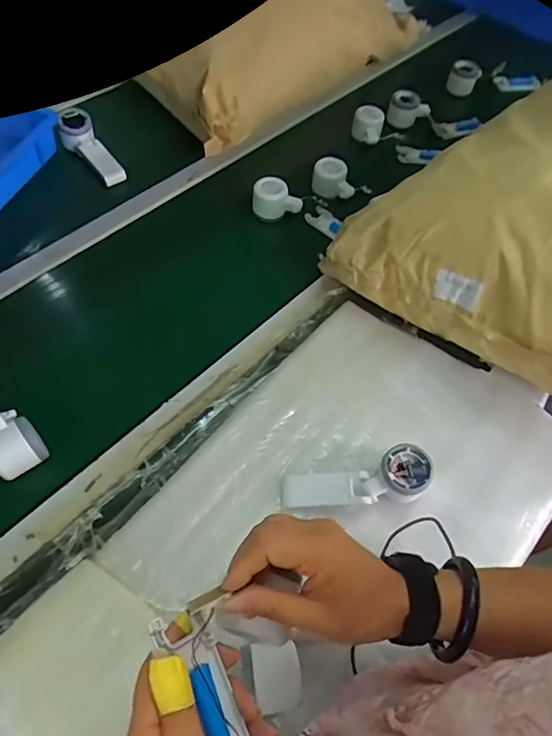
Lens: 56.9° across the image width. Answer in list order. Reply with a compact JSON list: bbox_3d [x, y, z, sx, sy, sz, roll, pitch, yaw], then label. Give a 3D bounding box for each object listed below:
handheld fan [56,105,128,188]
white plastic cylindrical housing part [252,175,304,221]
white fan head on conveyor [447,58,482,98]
[{"bbox_3d":[-0.327,-0.390,0.910,0.056,0.047,0.164,-35,79,-23],"label":"handheld fan"},{"bbox_3d":[0.002,-0.284,0.860,0.083,0.054,0.055,6,57,0],"label":"white plastic cylindrical housing part"},{"bbox_3d":[0.405,-0.623,1.099,0.061,0.054,0.059,2,57,-3],"label":"white fan head on conveyor"}]

